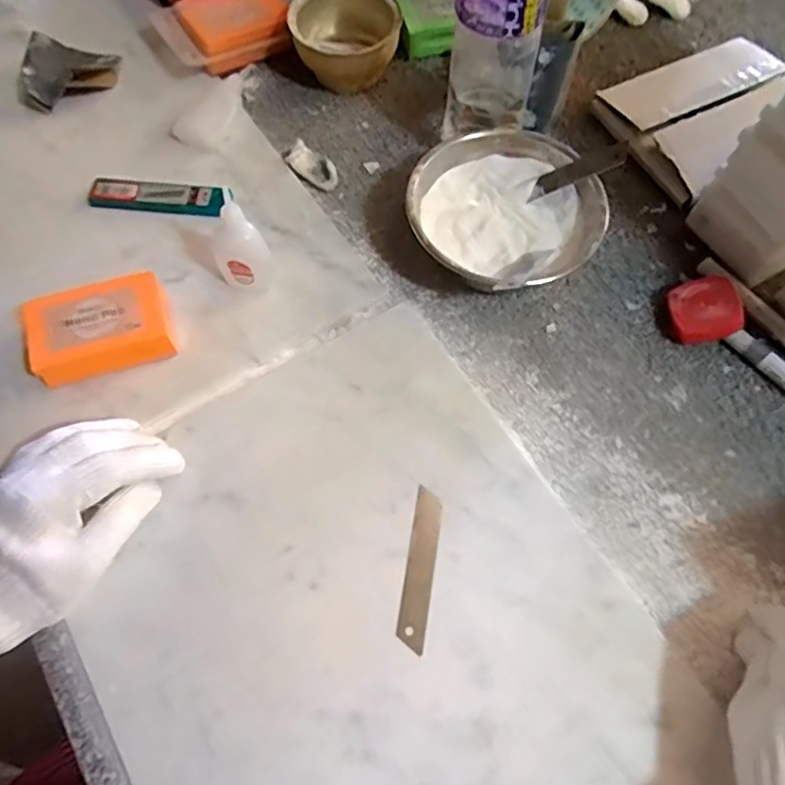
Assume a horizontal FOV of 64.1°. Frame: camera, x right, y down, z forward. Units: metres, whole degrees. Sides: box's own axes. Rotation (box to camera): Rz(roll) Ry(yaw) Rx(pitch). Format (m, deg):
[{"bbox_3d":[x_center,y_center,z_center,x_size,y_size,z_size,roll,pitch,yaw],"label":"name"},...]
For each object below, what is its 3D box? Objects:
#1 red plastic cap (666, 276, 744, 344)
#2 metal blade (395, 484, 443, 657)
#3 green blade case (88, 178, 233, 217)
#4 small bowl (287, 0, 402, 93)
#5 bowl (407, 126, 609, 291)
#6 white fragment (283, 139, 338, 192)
[{"bbox_3d":[0.238,-0.062,0.479,0.047,0.018,0.049,-19,70,20],"label":"red plastic cap"},{"bbox_3d":[0.018,0.110,0.398,0.018,0.004,0.099,10,66,2],"label":"metal blade"},{"bbox_3d":[-0.192,-0.161,0.515,0.115,0.010,0.027,6,66,0],"label":"green blade case"},{"bbox_3d":[-0.044,-0.323,0.577,0.097,0.057,0.104,1,66,-2],"label":"small bowl"},{"bbox_3d":[0.086,-0.134,0.496,0.145,0.059,0.145,1,66,-2],"label":"bowl"},{"bbox_3d":[-0.070,-0.197,0.543,0.027,0.011,0.056,-39,74,-17],"label":"white fragment"}]

